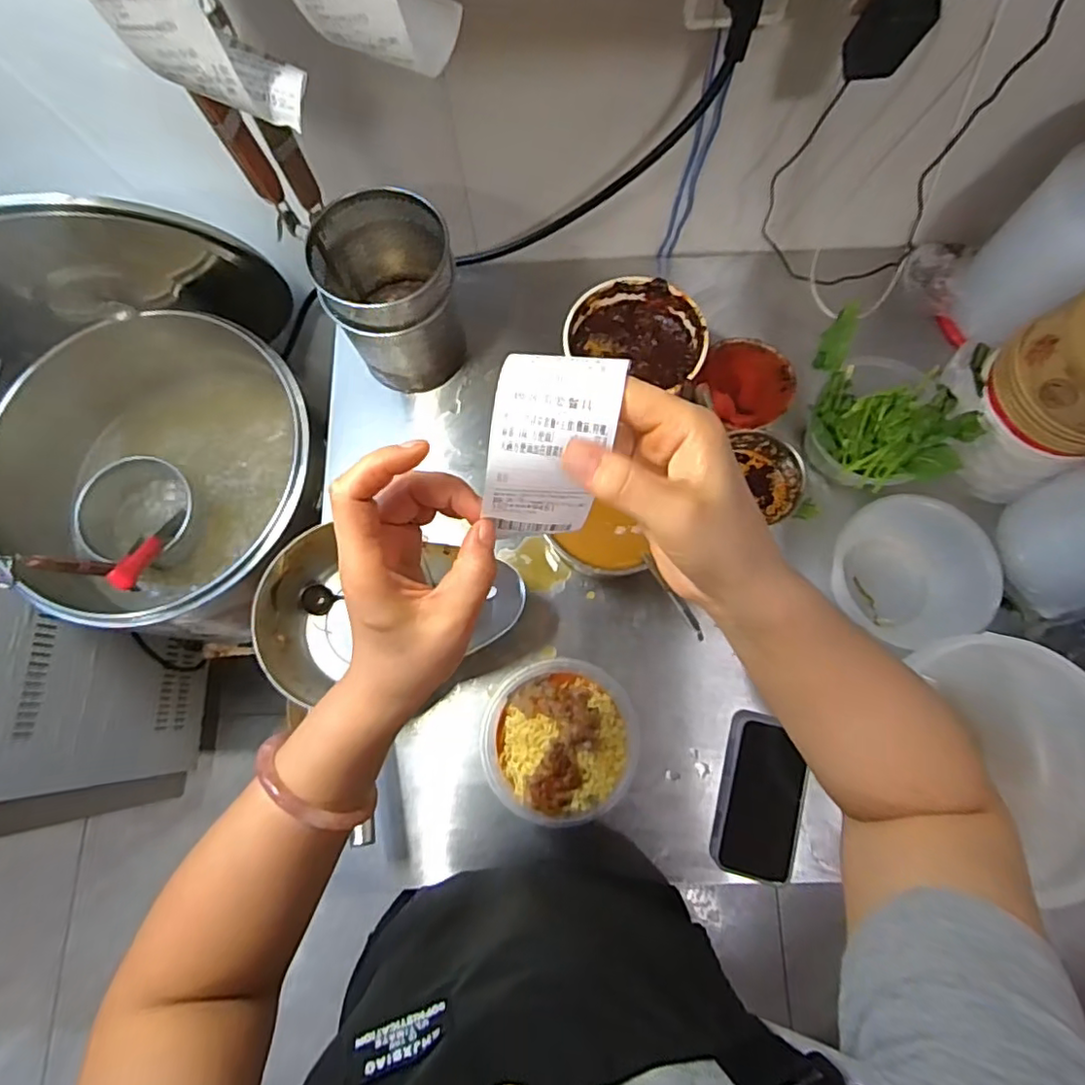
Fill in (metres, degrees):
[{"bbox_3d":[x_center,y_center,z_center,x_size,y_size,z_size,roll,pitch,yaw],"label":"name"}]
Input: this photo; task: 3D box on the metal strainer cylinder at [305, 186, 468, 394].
[{"bbox_3d":[-0.181,-0.300,0.740,0.152,0.172,0.139,-16,75,-2],"label":"metal strainer cylinder"}]

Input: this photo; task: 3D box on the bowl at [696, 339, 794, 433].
[{"bbox_3d":[0.244,-0.185,0.752,0.108,0.089,0.101,0,75,2],"label":"bowl"}]

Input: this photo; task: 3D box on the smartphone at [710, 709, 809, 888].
[{"bbox_3d":[0.237,0.275,0.659,0.084,0.009,0.166,10,79,20],"label":"smartphone"}]

